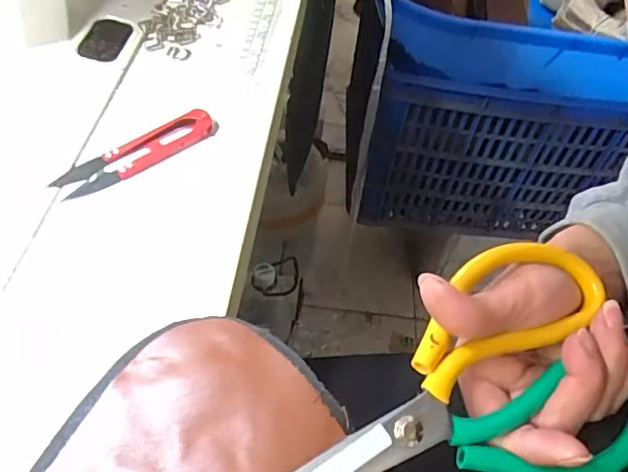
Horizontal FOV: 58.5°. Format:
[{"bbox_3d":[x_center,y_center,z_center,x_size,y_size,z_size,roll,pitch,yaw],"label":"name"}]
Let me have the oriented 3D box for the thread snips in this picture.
[{"bbox_3d":[-0.104,-0.051,0.339,0.102,0.016,0.023,-32,61,-28],"label":"thread snips"}]

